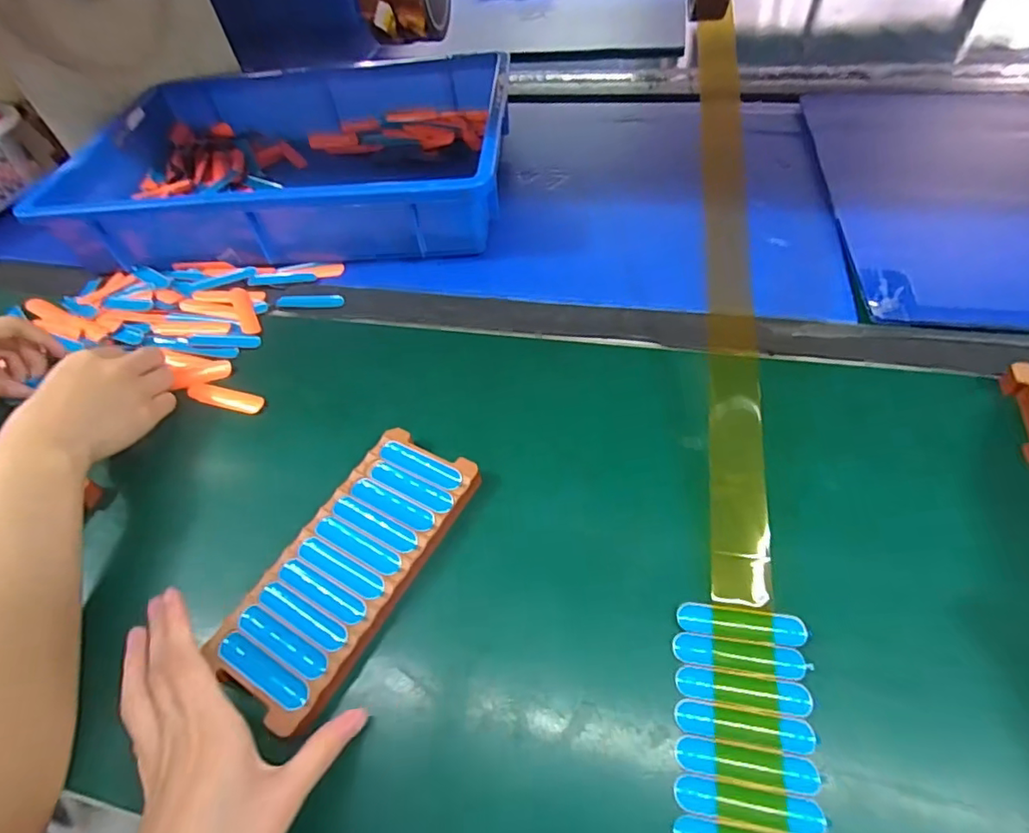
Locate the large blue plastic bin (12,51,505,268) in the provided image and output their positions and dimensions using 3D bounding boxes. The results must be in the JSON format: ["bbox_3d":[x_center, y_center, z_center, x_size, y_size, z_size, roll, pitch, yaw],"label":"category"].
[{"bbox_3d":[-0.227,-0.285,0.587,0.437,0.073,0.306,0,54,5],"label":"large blue plastic bin"}]

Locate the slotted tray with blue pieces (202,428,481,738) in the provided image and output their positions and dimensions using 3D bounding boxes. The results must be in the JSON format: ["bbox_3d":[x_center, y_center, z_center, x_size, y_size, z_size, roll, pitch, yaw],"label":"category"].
[{"bbox_3d":[-0.097,0.085,0.329,0.077,0.014,0.168,23,59,21],"label":"slotted tray with blue pieces"}]

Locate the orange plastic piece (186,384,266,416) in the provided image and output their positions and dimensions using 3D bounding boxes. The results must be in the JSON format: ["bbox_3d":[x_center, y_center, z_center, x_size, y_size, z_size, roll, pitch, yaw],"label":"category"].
[{"bbox_3d":[-0.228,-0.015,0.432,0.070,0.005,0.020,13,56,15],"label":"orange plastic piece"}]

